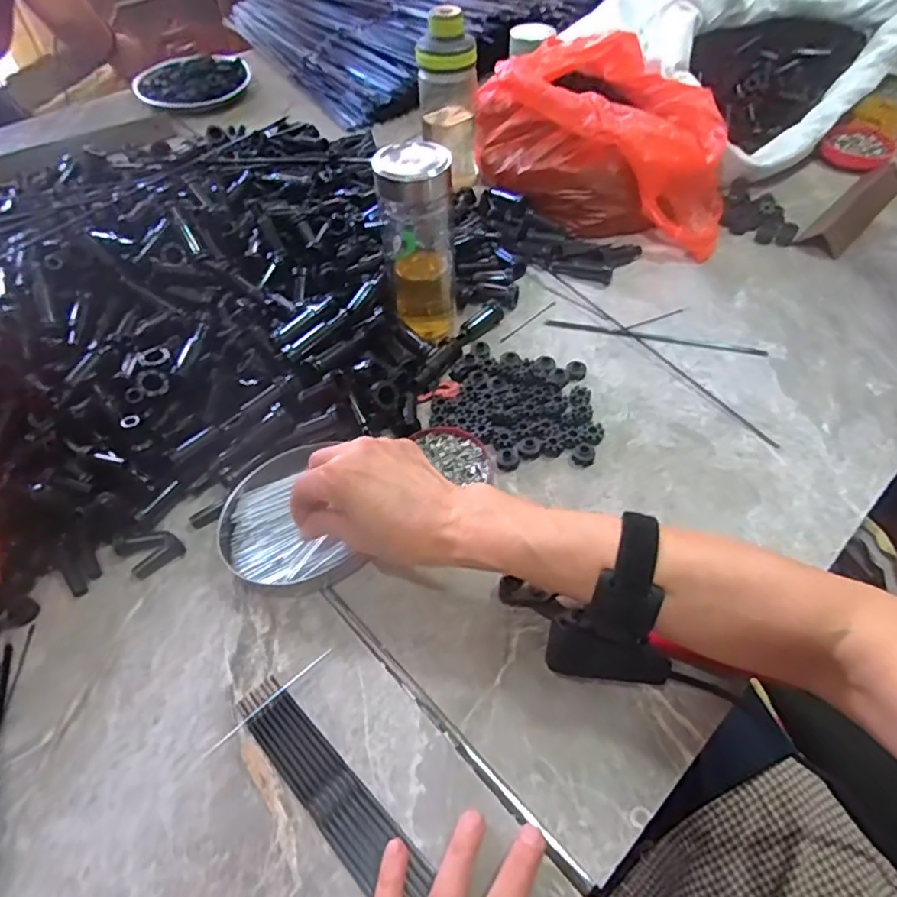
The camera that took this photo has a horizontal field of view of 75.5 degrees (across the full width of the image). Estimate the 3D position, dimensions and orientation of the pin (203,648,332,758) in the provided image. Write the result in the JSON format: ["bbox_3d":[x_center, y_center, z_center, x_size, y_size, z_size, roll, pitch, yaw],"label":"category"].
[{"bbox_3d":[-0.117,0.165,0.381,0.096,0.004,0.004,-37,61,-25],"label":"pin"}]

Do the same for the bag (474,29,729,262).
[{"bbox_3d":[0.189,-0.389,0.718,0.303,0.132,0.261,14,54,11],"label":"bag"}]

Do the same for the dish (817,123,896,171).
[{"bbox_3d":[0.550,-0.404,0.781,0.083,0.027,0.092,38,63,26],"label":"dish"}]

